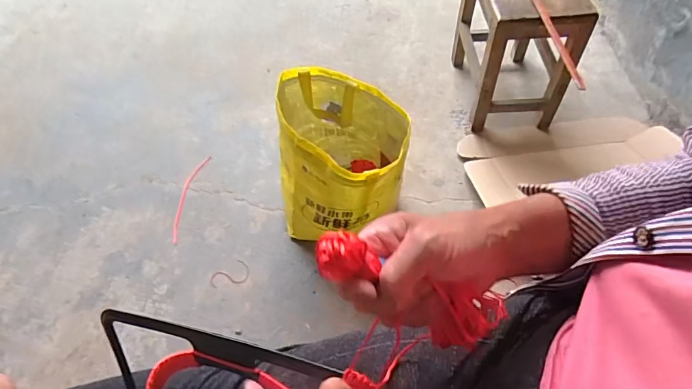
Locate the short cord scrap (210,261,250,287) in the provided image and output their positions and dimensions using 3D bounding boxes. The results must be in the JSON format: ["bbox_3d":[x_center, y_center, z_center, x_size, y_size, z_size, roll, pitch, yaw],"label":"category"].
[{"bbox_3d":[-0.225,0.160,0.857,0.076,0.004,0.050,-28,60,-16],"label":"short cord scrap"}]

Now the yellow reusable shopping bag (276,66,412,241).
[{"bbox_3d":[-0.009,-0.060,0.847,0.225,0.260,0.252,1,56,2],"label":"yellow reusable shopping bag"}]

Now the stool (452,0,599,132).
[{"bbox_3d":[0.365,-0.345,0.983,0.191,0.293,0.291,-7,56,-3],"label":"stool"}]

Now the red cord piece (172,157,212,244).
[{"bbox_3d":[-0.349,0.005,0.971,0.037,0.007,0.224,5,56,5],"label":"red cord piece"}]

